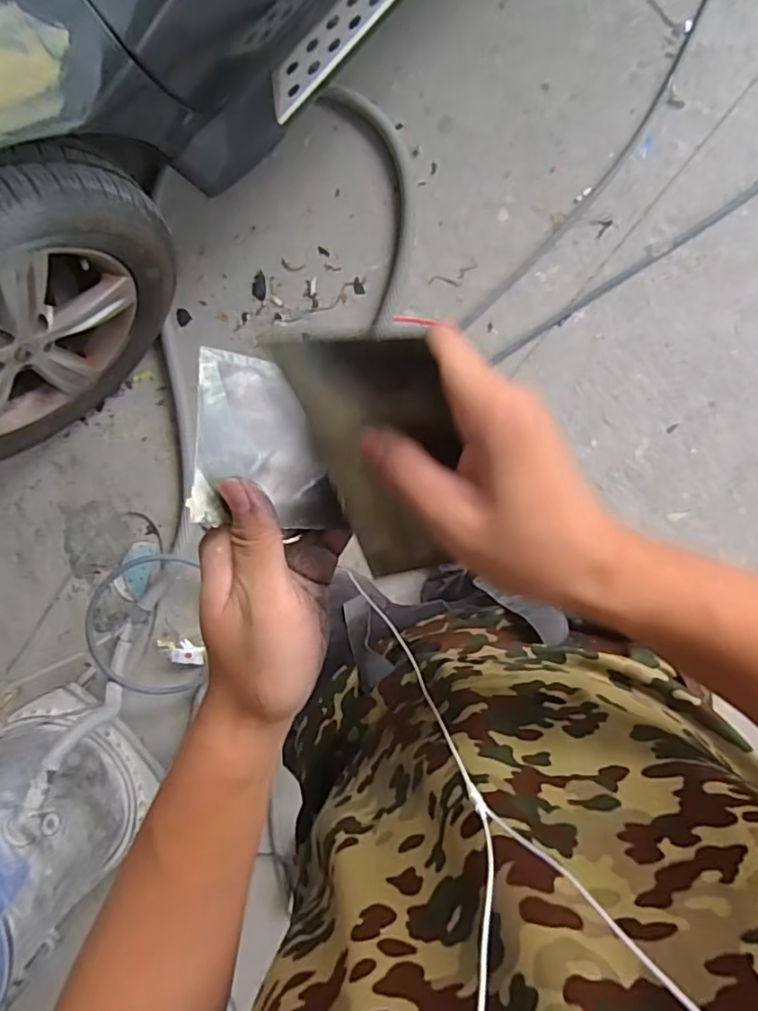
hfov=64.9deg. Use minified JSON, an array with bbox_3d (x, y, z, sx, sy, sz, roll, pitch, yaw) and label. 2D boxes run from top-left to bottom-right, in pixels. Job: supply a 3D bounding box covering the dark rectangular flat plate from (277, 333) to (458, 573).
[{"bbox_3d":[0.005,-0.020,0.276,0.068,0.008,0.124,-6,120,27],"label":"dark rectangular flat plate"}]

